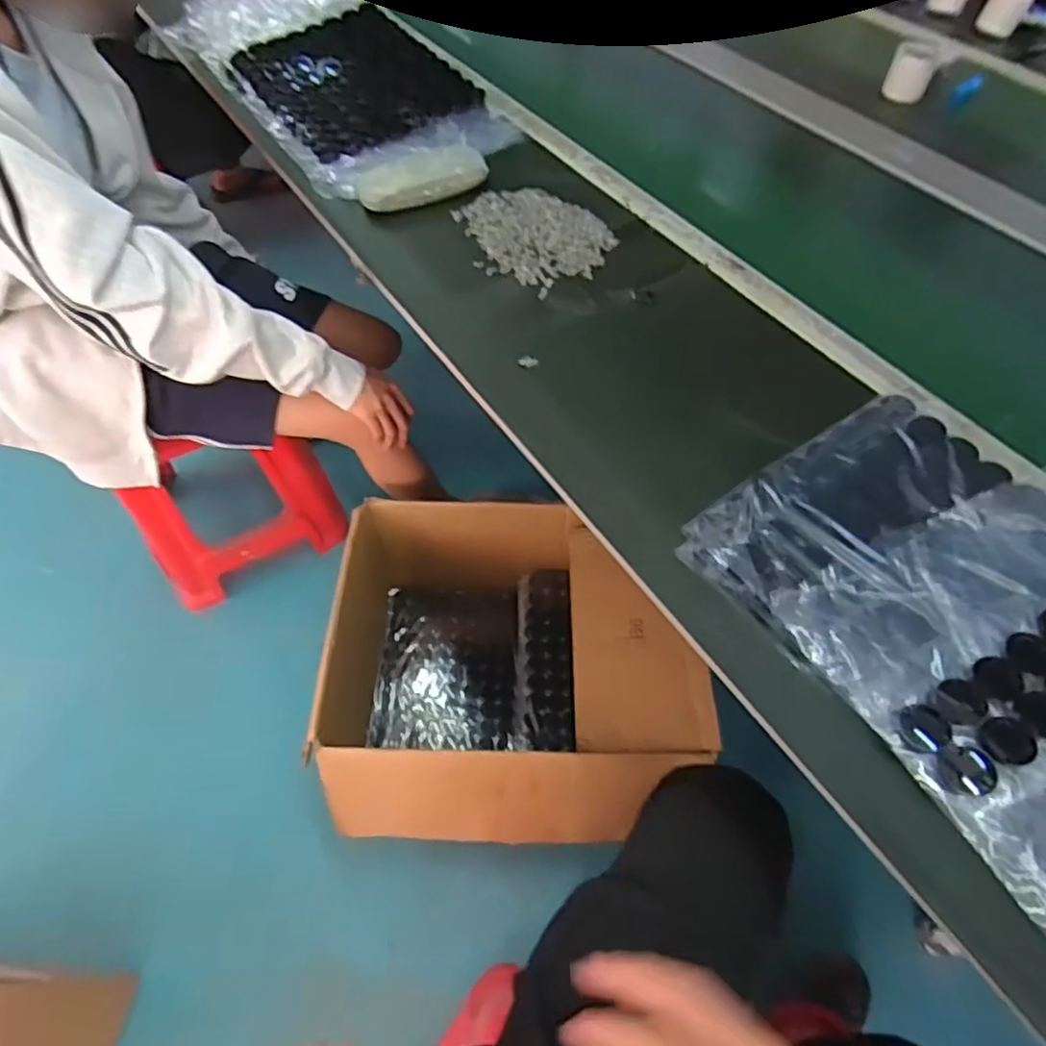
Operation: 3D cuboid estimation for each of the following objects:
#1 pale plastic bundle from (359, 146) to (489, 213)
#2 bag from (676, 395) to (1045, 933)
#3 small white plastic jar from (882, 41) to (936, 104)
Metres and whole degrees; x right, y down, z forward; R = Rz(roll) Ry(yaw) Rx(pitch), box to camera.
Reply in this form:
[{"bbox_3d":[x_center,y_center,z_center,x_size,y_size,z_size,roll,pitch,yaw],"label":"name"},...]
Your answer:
[{"bbox_3d":[-0.124,-0.428,0.781,0.161,0.034,0.063,-18,59,-13],"label":"pale plastic bundle"},{"bbox_3d":[0.341,0.056,0.462,0.282,0.024,0.349,-28,61,-19],"label":"bag"},{"bbox_3d":[0.576,-0.669,0.941,0.058,0.070,0.055,21,58,14],"label":"small white plastic jar"}]

